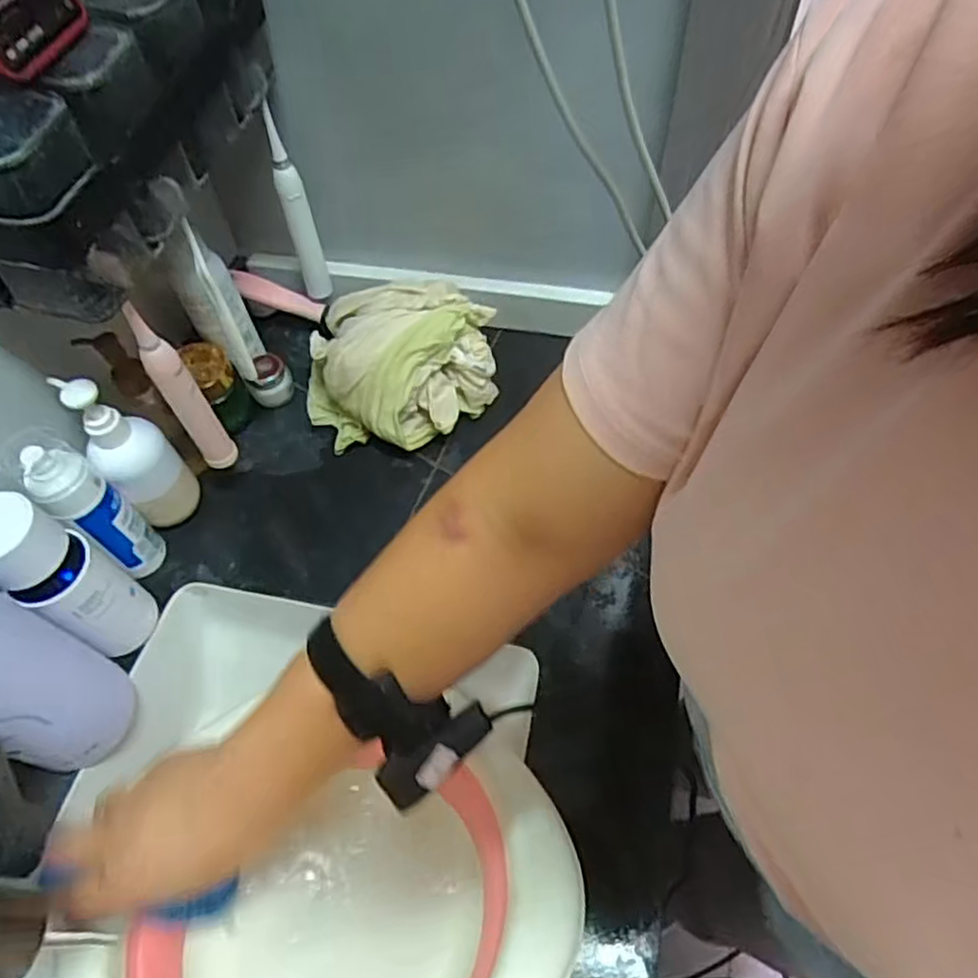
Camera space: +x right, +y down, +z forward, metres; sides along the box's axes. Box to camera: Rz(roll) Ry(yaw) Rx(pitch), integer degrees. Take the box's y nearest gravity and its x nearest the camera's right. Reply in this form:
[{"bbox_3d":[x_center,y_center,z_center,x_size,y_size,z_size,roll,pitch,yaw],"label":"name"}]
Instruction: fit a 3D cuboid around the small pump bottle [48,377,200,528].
[{"bbox_3d":[-0.283,-0.030,0.538,0.046,0.152,0.053,34,66,22],"label":"small pump bottle"}]

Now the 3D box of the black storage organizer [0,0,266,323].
[{"bbox_3d":[-0.241,-0.230,0.413,0.119,0.109,0.250,12,60,11],"label":"black storage organizer"}]

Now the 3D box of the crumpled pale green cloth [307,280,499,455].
[{"bbox_3d":[-0.083,-0.110,0.622,0.174,0.104,0.137,-18,59,-8],"label":"crumpled pale green cloth"}]

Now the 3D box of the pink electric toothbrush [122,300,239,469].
[{"bbox_3d":[-0.227,-0.068,0.507,0.025,0.161,0.020,-40,64,-19],"label":"pink electric toothbrush"}]

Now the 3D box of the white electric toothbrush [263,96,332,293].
[{"bbox_3d":[-0.172,-0.245,0.607,0.026,0.182,0.031,-20,59,-9],"label":"white electric toothbrush"}]

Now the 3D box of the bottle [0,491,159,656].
[{"bbox_3d":[-0.294,0.063,0.477,0.045,0.164,0.051,35,66,22],"label":"bottle"}]

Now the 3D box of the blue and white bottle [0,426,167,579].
[{"bbox_3d":[-0.298,0.015,0.517,0.041,0.145,0.043,38,67,24],"label":"blue and white bottle"}]

